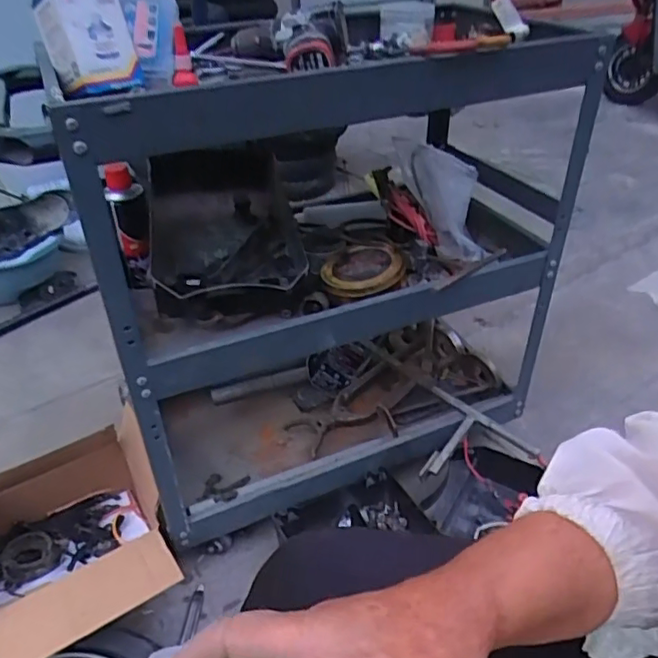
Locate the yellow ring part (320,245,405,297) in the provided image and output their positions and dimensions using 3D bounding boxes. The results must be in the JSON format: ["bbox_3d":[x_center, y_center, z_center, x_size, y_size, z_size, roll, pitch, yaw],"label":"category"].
[{"bbox_3d":[0.049,-0.089,0.878,0.117,0.019,0.104,21,57,33],"label":"yellow ring part"}]

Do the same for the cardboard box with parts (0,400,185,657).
[{"bbox_3d":[-0.417,0.357,0.899,0.331,0.198,0.352,-21,43,-25],"label":"cardboard box with parts"}]

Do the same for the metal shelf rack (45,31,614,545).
[{"bbox_3d":[-0.011,-0.109,0.967,0.695,0.682,0.416,-17,39,-21],"label":"metal shelf rack"}]

